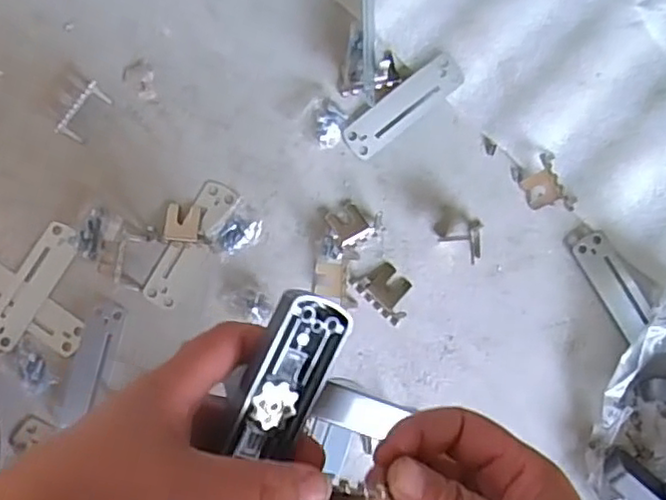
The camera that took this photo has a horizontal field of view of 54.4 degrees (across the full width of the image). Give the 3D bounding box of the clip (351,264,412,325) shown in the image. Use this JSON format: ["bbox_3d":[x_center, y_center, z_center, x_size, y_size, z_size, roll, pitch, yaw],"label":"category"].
[{"bbox_3d":[0.039,0.030,0.466,0.031,0.006,0.043,-42,91,-3],"label":"clip"}]

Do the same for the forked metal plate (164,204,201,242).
[{"bbox_3d":[-0.106,-0.019,0.457,0.023,0.004,0.025,6,88,-3],"label":"forked metal plate"}]

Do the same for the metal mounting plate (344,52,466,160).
[{"bbox_3d":[0.052,-0.104,0.472,0.096,0.004,0.029,-39,93,1],"label":"metal mounting plate"}]

